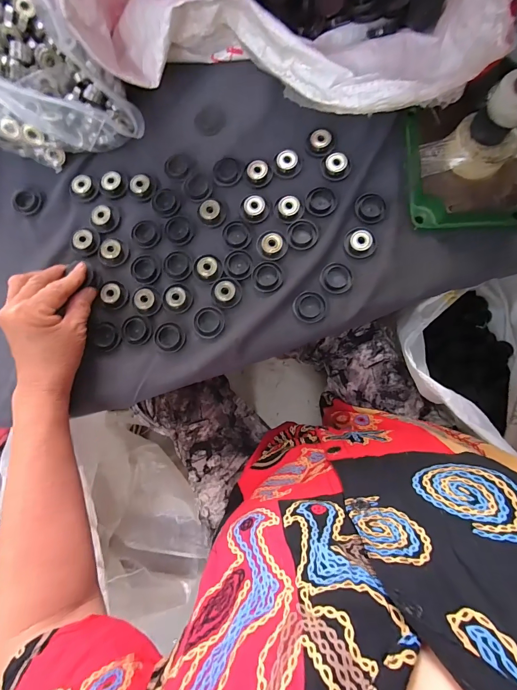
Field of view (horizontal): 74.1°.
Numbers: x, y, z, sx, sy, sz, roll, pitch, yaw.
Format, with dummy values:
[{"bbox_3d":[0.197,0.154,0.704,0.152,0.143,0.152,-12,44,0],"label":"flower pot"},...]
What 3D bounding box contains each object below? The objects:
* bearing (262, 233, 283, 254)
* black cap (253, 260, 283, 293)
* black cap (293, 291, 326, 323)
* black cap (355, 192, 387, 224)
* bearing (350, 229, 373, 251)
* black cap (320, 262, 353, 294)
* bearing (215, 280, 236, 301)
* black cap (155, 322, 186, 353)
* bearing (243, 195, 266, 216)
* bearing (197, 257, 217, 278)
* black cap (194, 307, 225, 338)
[{"bbox_3d":[0.015,-0.111,0.374,0.021,0.009,0.021,0,82,3],"label":"bearing"},{"bbox_3d":[0.010,-0.074,0.371,0.032,0.004,0.032,0,82,3],"label":"black cap"},{"bbox_3d":[0.054,-0.041,0.364,0.033,0.004,0.033,-4,82,2],"label":"black cap"},{"bbox_3d":[0.121,-0.149,0.371,0.032,0.005,0.032,0,82,3],"label":"black cap"},{"bbox_3d":[0.111,-0.113,0.366,0.022,0.009,0.026,42,86,7],"label":"bearing"},{"bbox_3d":[0.083,-0.072,0.366,0.033,0.004,0.033,0,82,3],"label":"black cap"},{"bbox_3d":[-0.036,-0.059,0.369,0.022,0.009,0.023,-4,82,2],"label":"bearing"},{"bbox_3d":[-0.096,-0.008,0.369,0.030,0.004,0.035,-44,82,-3],"label":"black cap"},{"bbox_3d":[-0.004,-0.154,0.378,0.023,0.011,0.021,0,82,3],"label":"bearing"},{"bbox_3d":[-0.056,-0.086,0.374,0.020,0.007,0.021,-7,82,2],"label":"bearing"},{"bbox_3d":[-0.053,-0.024,0.368,0.033,0.004,0.033,0,82,3],"label":"black cap"}]

